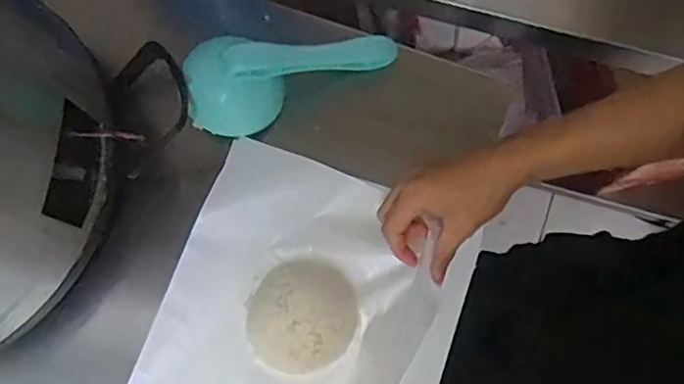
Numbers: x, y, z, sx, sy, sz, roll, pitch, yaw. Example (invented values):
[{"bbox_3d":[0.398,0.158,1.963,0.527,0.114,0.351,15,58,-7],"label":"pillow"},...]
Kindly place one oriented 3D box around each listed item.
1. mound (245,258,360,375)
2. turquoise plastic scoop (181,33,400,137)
[{"bbox_3d":[-0.033,0.104,0.528,0.088,0.041,0.096,4,77,2],"label":"mound"},{"bbox_3d":[-0.045,-0.106,0.570,0.191,0.061,0.081,-4,77,0],"label":"turquoise plastic scoop"}]

